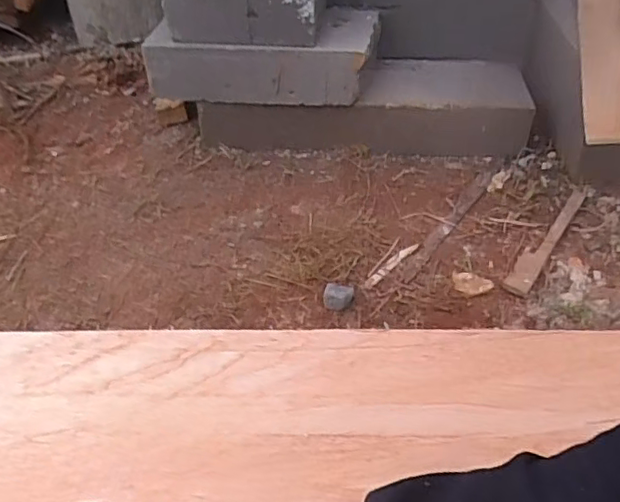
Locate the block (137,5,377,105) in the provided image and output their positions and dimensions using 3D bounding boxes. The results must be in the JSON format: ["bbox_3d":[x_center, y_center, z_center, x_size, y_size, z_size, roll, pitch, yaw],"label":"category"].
[{"bbox_3d":[-0.080,-0.353,1.061,0.391,0.104,0.184,2,41,5],"label":"block"}]

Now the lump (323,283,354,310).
[{"bbox_3d":[0.040,0.061,0.810,0.041,0.027,0.039,0,41,3],"label":"lump"}]

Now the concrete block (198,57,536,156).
[{"bbox_3d":[0.102,-0.284,1.124,0.589,0.108,0.211,2,42,5],"label":"concrete block"}]

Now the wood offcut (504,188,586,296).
[{"bbox_3d":[0.359,-0.024,0.893,0.034,0.008,0.269,24,48,27],"label":"wood offcut"}]

